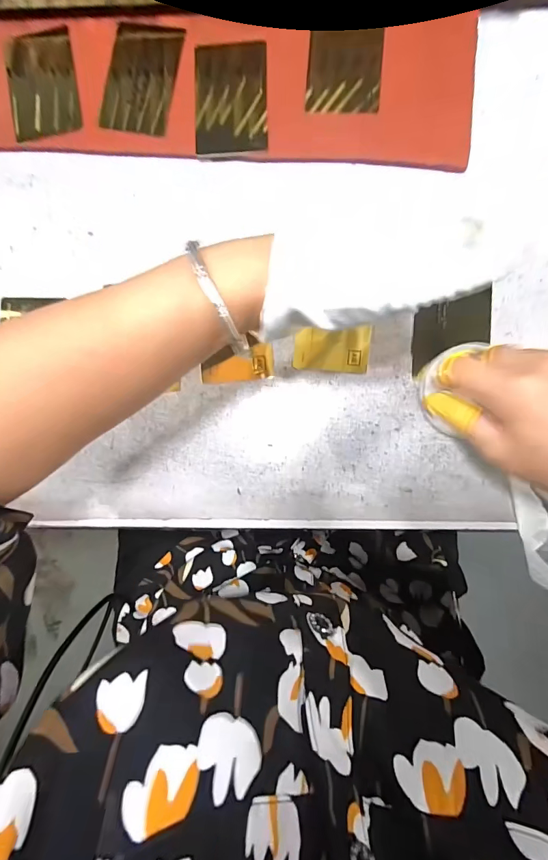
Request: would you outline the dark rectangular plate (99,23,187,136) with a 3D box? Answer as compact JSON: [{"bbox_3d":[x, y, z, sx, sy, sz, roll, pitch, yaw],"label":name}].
[{"bbox_3d":[-0.096,-0.266,0.301,0.052,0.009,0.082,11,88,4],"label":"dark rectangular plate"}]

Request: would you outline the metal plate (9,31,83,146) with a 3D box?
[{"bbox_3d":[-0.175,-0.261,0.305,0.052,0.005,0.073,-10,92,2],"label":"metal plate"}]

